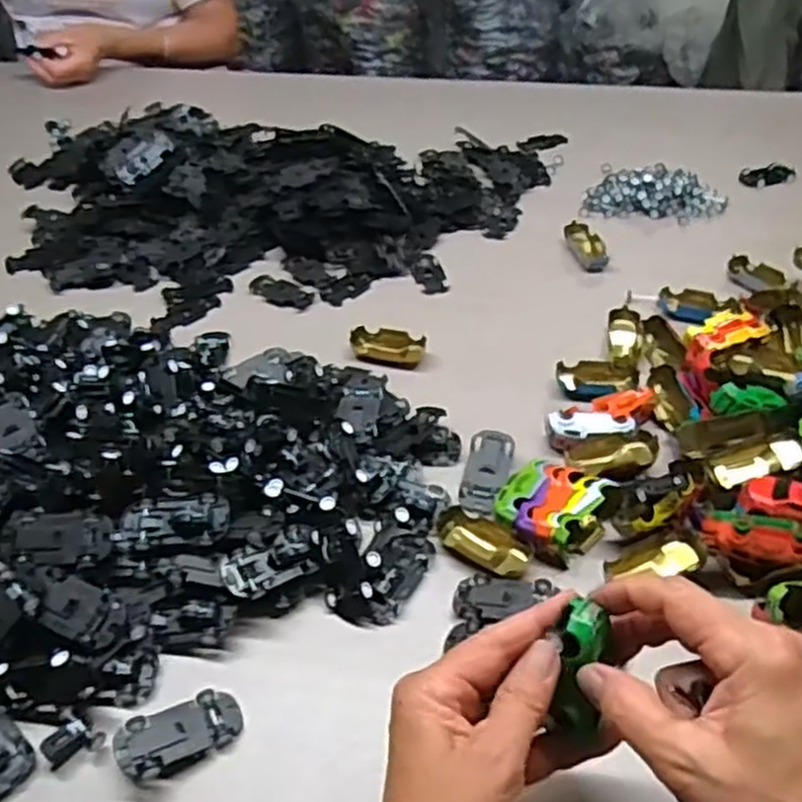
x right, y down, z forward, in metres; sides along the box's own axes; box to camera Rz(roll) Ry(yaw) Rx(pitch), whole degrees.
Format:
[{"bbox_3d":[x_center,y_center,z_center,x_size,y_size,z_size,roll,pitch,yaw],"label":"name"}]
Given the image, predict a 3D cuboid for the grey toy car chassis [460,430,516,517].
[{"bbox_3d":[0.060,0.051,0.549,0.031,0.013,0.074,10,44,12],"label":"grey toy car chassis"}]

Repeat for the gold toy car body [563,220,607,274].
[{"bbox_3d":[0.183,-0.152,0.768,0.032,0.018,0.063,-8,43,-7],"label":"gold toy car body"}]

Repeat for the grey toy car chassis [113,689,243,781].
[{"bbox_3d":[-0.118,0.179,0.417,0.064,0.011,0.033,-13,44,-32],"label":"grey toy car chassis"}]

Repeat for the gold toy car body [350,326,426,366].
[{"bbox_3d":[-0.011,-0.047,0.661,0.061,0.014,0.034,15,45,17],"label":"gold toy car body"}]

